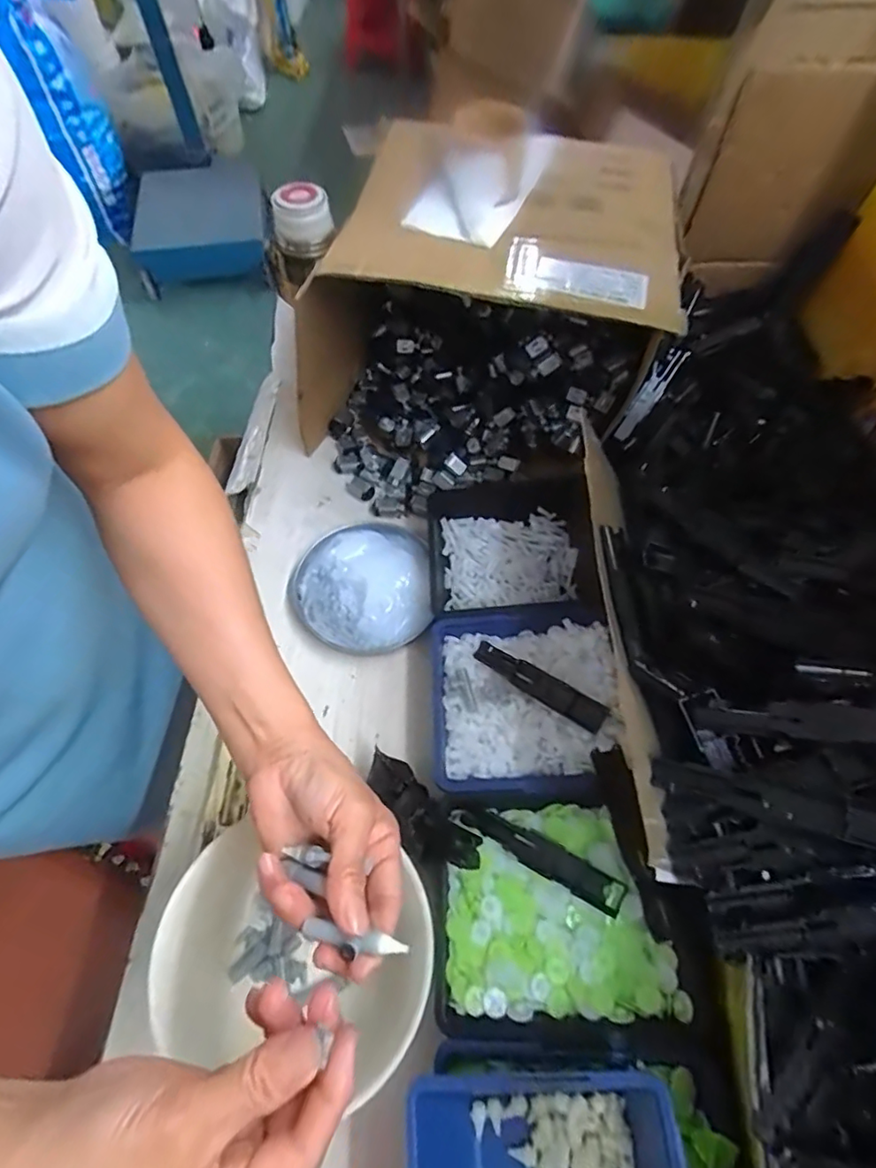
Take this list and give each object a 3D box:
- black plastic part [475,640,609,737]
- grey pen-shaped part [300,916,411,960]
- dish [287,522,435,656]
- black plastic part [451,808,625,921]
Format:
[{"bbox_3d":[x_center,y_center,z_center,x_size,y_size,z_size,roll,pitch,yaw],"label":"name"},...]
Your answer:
[{"bbox_3d":[0.081,0.082,0.456,0.117,0.005,0.023,28,85,30],"label":"black plastic part"},{"bbox_3d":[-0.039,0.164,0.254,0.050,0.010,0.012,5,60,14],"label":"grey pen-shaped part"},{"bbox_3d":[-0.078,0.001,0.555,0.138,0.024,0.142,0,61,0],"label":"dish"},{"bbox_3d":[0.069,0.189,0.393,0.124,0.011,0.023,27,64,14],"label":"black plastic part"}]

